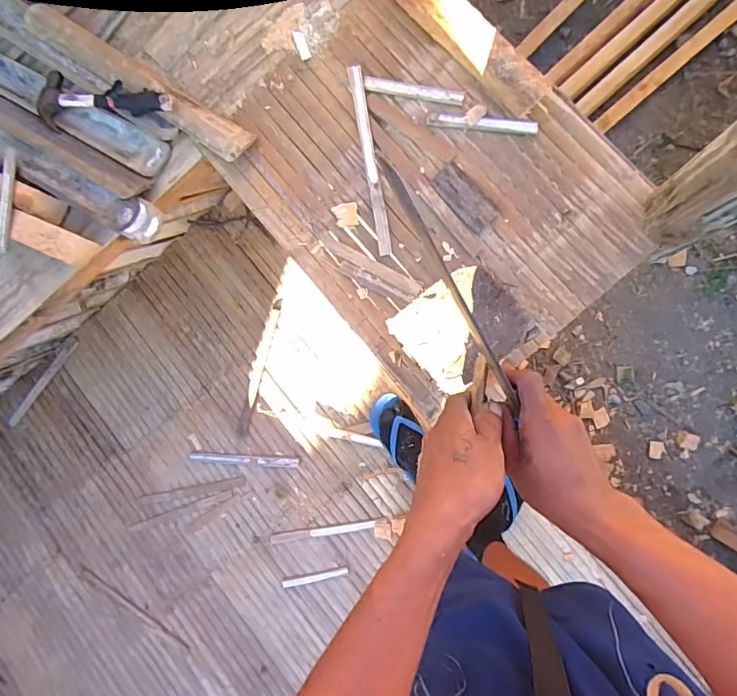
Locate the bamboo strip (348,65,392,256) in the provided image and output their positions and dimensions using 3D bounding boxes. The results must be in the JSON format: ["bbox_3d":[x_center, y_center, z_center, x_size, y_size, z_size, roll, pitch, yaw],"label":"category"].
[{"bbox_3d":[0.003,-0.304,0.774,0.020,0.017,0.309,-10,86,-1],"label":"bamboo strip"}]

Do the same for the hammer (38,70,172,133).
[{"bbox_3d":[-0.453,-0.422,0.814,0.257,0.022,0.102,8,86,14],"label":"hammer"}]

